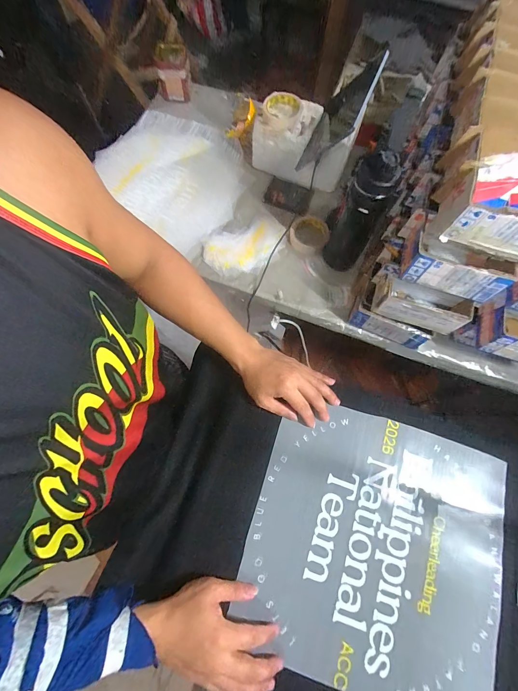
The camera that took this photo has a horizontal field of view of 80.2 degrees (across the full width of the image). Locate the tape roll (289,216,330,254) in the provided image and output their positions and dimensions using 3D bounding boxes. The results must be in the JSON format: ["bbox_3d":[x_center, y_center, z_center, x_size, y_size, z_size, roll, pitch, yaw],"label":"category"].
[{"bbox_3d":[0.123,-0.269,0.747,0.094,0.028,0.098,1,72,-2],"label":"tape roll"}]

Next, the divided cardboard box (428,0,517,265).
[{"bbox_3d":[0.443,-0.424,0.520,0.196,0.073,0.620,19,72,4],"label":"divided cardboard box"}]

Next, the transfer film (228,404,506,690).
[{"bbox_3d":[0.165,0.277,0.437,0.344,0.009,0.336,18,72,4],"label":"transfer film"}]

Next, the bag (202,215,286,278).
[{"bbox_3d":[-0.025,-0.239,0.736,0.203,0.023,0.132,-31,75,-11],"label":"bag"}]

